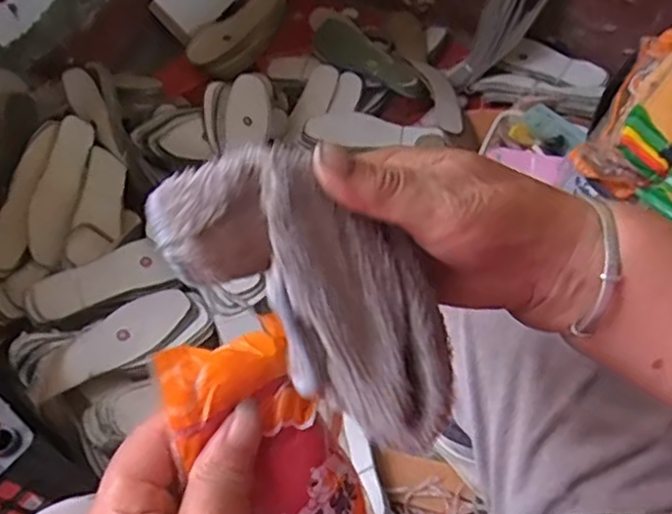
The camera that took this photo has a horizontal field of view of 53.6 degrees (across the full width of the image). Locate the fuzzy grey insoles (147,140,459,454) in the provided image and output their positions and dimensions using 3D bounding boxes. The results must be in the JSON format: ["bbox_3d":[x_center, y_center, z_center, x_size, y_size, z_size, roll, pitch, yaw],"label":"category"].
[{"bbox_3d":[-0.002,0.009,0.252,0.131,0.066,0.068,41,65,11],"label":"fuzzy grey insoles"}]

